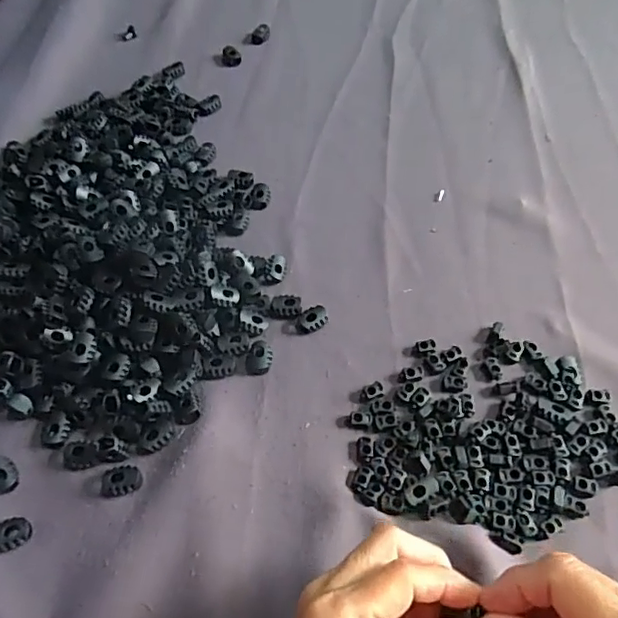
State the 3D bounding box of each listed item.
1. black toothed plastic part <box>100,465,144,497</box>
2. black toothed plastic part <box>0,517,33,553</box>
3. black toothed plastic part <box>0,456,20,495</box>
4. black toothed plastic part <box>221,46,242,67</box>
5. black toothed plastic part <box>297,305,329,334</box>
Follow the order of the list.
[{"bbox_3d":[-0.111,0.101,0.332,0.024,0.008,0.015,-13,57,-7],"label":"black toothed plastic part"},{"bbox_3d":[-0.172,0.129,0.321,0.026,0.006,0.016,-17,58,-10],"label":"black toothed plastic part"},{"bbox_3d":[-0.186,0.100,0.337,0.019,0.008,0.021,-19,58,-11],"label":"black toothed plastic part"},{"bbox_3d":[-0.078,-0.253,0.562,0.019,0.011,0.018,-1,57,1],"label":"black toothed plastic part"},{"bbox_3d":[0.003,0.007,0.399,0.023,0.008,0.015,-27,60,-16],"label":"black toothed plastic part"}]

